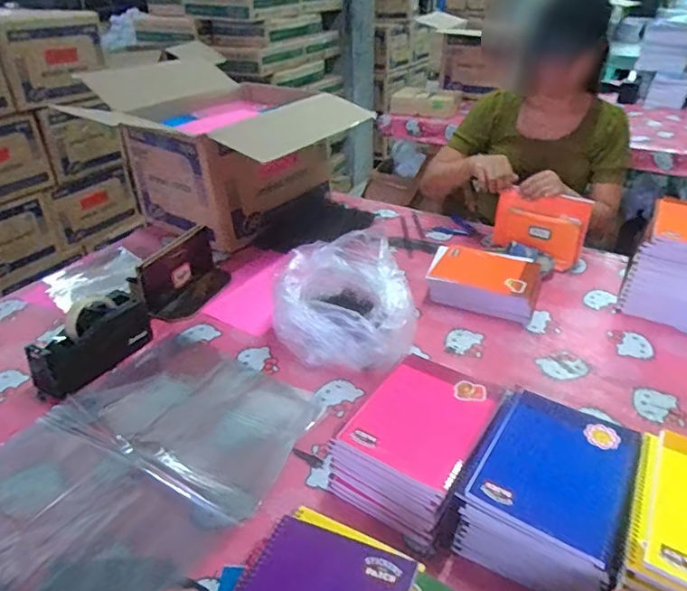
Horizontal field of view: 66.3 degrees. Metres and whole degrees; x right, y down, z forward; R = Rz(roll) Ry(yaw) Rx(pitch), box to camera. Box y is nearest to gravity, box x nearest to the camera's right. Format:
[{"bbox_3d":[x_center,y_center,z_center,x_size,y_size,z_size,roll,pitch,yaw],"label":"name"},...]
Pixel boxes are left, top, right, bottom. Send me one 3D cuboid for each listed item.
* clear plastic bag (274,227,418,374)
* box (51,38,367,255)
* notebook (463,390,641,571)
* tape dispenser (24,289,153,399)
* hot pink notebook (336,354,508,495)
[{"bbox_3d":[-0.009,0.018,0.958,0.227,0.159,0.282,-6,34,-6],"label":"clear plastic bag"},{"bbox_3d":[-0.292,-0.351,1.400,0.416,0.281,0.447,22,41,31],"label":"box"},{"bbox_3d":[0.254,0.200,0.619,0.152,0.011,0.196,20,40,29],"label":"notebook"},{"bbox_3d":[-0.441,0.078,0.927,0.074,0.109,0.210,17,38,25],"label":"tape dispenser"},{"bbox_3d":[0.109,0.155,0.691,0.149,0.010,0.187,25,45,26],"label":"hot pink notebook"}]

